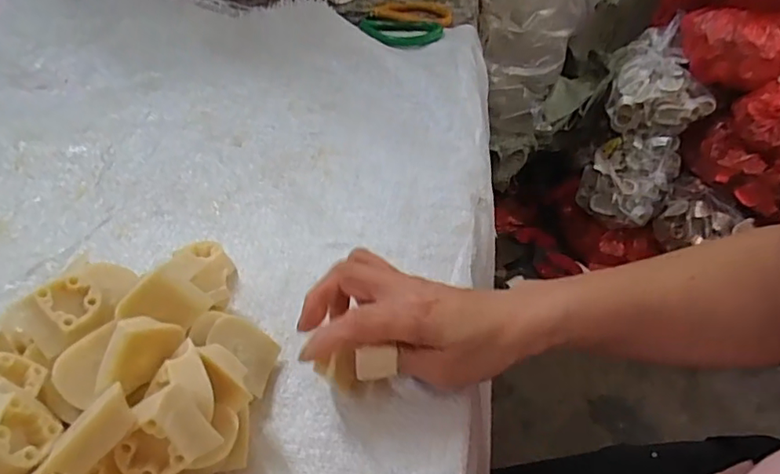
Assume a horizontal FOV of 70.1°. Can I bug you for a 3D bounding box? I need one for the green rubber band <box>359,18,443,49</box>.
[{"bbox_3d":[0.008,-0.232,0.627,0.099,0.011,0.070,10,48,13],"label":"green rubber band"}]

